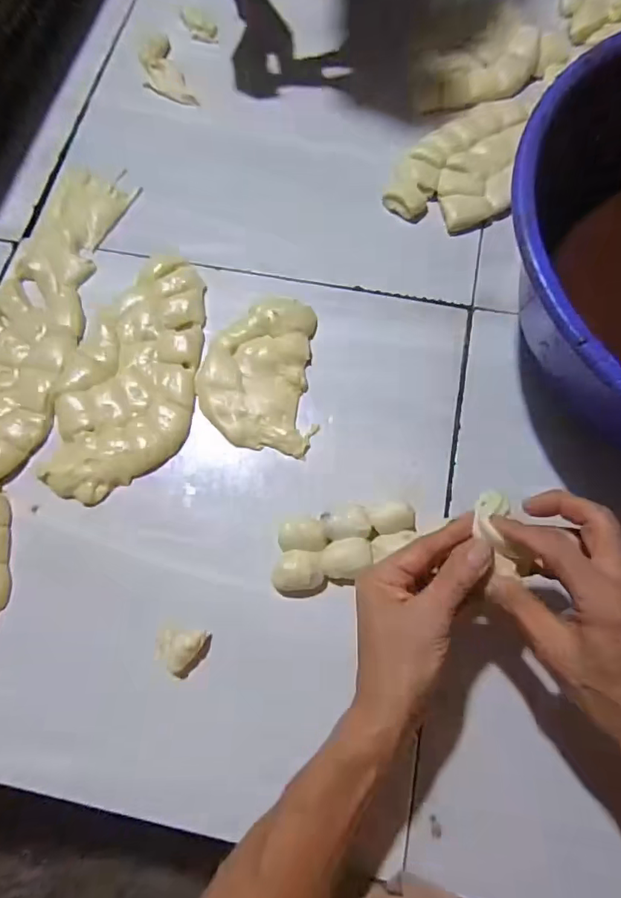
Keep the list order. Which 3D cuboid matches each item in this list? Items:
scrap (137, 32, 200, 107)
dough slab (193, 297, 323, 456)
[{"bbox_3d":[-0.184,-0.470,0.596,0.047,0.013,0.118,-22,73,-7],"label":"scrap"},{"bbox_3d":[-0.052,-0.075,0.467,0.109,0.017,0.157,-1,71,0],"label":"dough slab"}]

